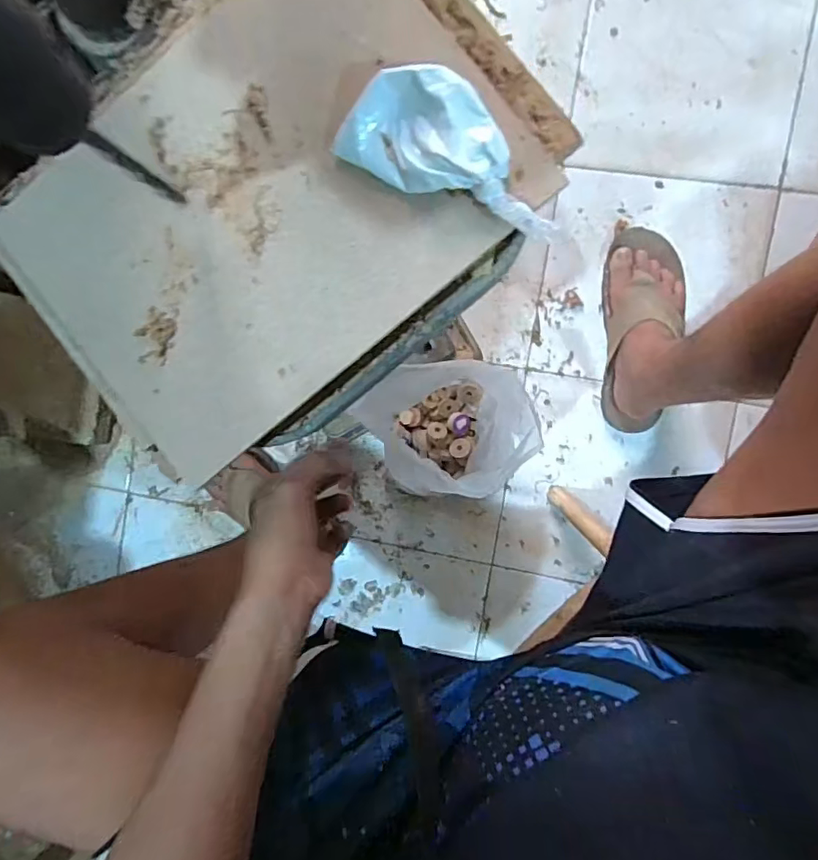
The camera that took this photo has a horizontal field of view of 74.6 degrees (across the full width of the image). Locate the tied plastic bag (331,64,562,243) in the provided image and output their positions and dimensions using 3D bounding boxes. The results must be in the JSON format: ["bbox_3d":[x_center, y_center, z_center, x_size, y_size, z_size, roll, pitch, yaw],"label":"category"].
[{"bbox_3d":[0.025,-0.147,0.277,0.124,0.029,0.051,23,96,5],"label":"tied plastic bag"}]

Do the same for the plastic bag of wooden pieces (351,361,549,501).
[{"bbox_3d":[0.045,0.001,0.746,0.241,0.126,0.188,7,94,7],"label":"plastic bag of wooden pieces"}]

